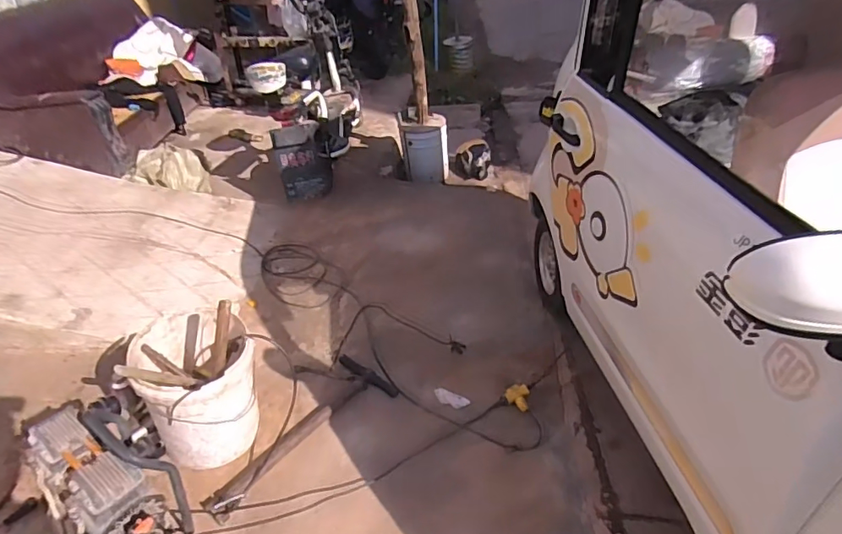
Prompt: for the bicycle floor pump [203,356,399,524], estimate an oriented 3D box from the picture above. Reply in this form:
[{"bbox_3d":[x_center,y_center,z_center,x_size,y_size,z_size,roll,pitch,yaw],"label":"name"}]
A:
[{"bbox_3d":[-0.357,0.508,1.567,0.238,0.055,0.660,20,42,28],"label":"bicycle floor pump"}]

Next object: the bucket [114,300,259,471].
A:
[{"bbox_3d":[-0.633,0.310,1.444,0.302,0.479,0.312,-14,40,-21],"label":"bucket"}]

